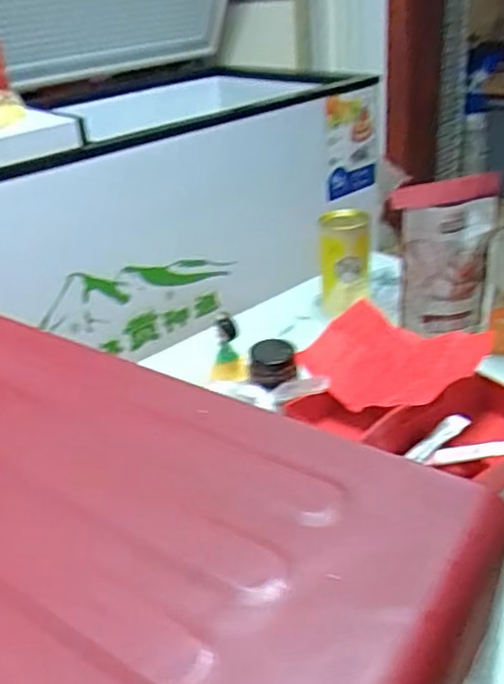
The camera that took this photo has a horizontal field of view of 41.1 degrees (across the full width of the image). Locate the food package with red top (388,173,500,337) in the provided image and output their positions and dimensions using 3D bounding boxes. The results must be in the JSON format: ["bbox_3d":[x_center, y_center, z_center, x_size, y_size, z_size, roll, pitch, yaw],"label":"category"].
[{"bbox_3d":[0.305,-0.135,1.056,0.138,0.225,0.118,9,32,24],"label":"food package with red top"}]

